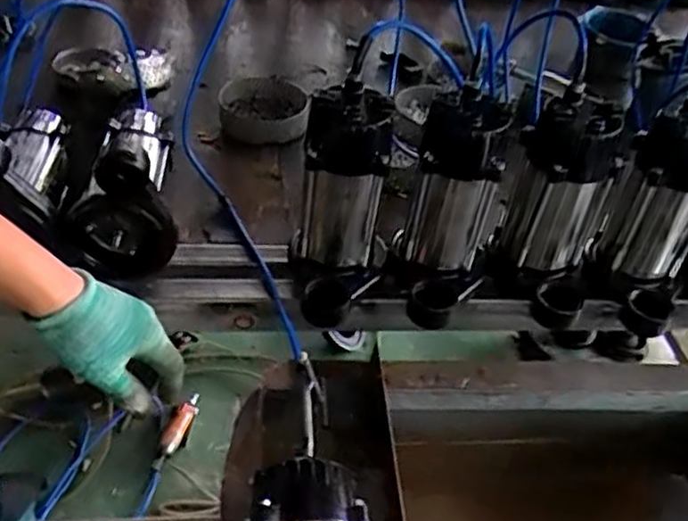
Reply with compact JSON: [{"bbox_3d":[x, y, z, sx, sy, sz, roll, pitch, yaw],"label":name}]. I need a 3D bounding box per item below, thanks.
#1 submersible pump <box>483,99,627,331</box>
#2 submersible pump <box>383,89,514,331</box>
[{"bbox_3d":[0.244,-0.052,0.834,0.115,0.232,0.122,16,42,9],"label":"submersible pump"},{"bbox_3d":[0.121,-0.056,0.800,0.105,0.221,0.143,5,42,-4],"label":"submersible pump"}]

